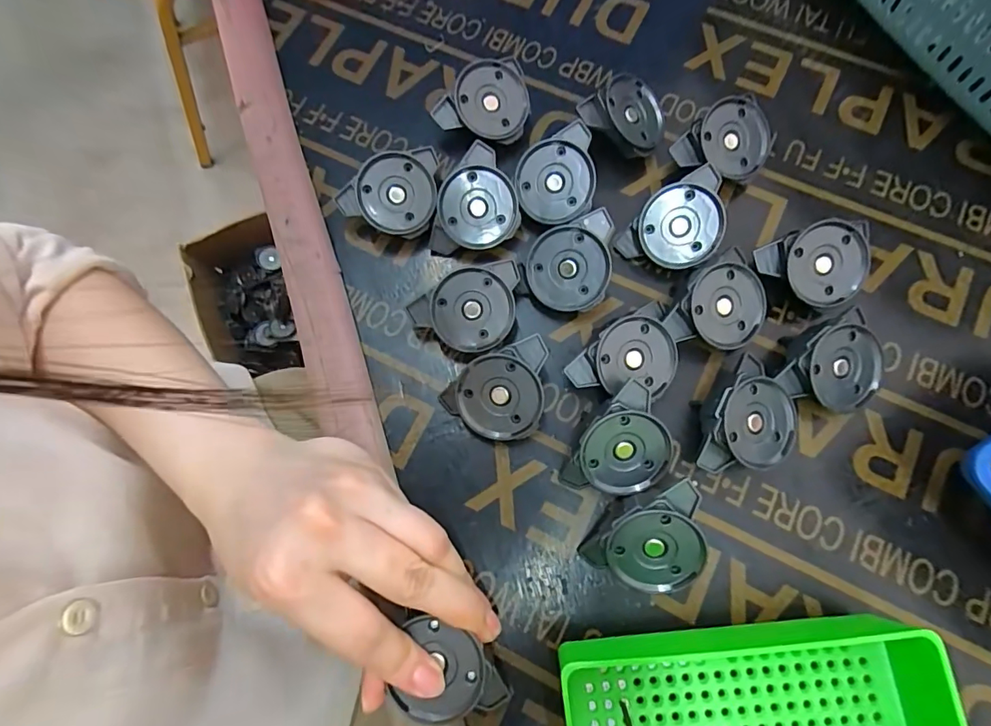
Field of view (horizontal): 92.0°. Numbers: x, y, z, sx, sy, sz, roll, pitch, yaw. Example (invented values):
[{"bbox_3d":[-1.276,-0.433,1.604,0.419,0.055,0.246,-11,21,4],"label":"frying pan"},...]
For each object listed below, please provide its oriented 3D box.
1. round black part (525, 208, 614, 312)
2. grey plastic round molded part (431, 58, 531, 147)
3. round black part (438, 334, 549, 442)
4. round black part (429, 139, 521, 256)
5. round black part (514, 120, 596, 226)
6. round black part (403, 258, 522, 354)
[{"bbox_3d":[0.038,-0.053,0.248,0.041,0.009,0.049,4,100,7],"label":"round black part"},{"bbox_3d":[-0.008,-0.148,0.275,0.053,0.017,0.043,-13,104,4],"label":"grey plastic round molded part"},{"bbox_3d":[0.002,0.016,0.236,0.059,0.011,0.043,-21,99,15],"label":"round black part"},{"bbox_3d":[-0.009,-0.086,0.261,0.044,0.009,0.058,12,108,-6],"label":"round black part"},{"bbox_3d":[0.034,-0.100,0.261,0.047,0.008,0.043,1,105,4],"label":"round black part"},{"bbox_3d":[-0.012,-0.027,0.250,0.058,0.016,0.040,-25,97,1],"label":"round black part"}]

